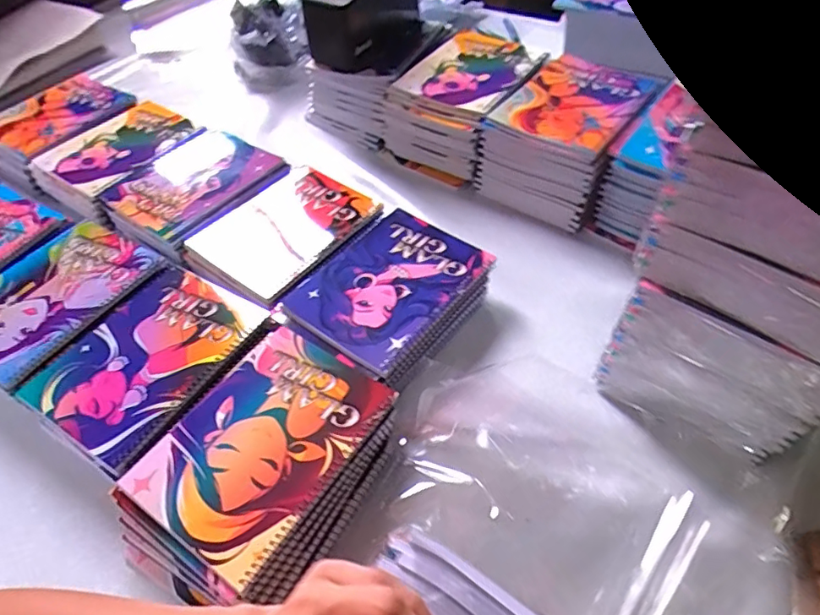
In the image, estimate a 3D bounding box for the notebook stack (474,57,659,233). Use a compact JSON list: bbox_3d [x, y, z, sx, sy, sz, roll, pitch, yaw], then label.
[{"bbox_3d":[0.215,-0.223,0.707,0.158,0.129,0.203,32,60,26],"label":"notebook stack"}]

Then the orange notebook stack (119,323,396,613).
[{"bbox_3d":[-0.129,0.138,0.461,0.172,0.046,0.235,27,57,23],"label":"orange notebook stack"}]

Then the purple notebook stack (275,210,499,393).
[{"bbox_3d":[-0.018,-0.011,0.590,0.155,0.066,0.198,29,58,24],"label":"purple notebook stack"}]

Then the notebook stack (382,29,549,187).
[{"bbox_3d":[0.085,-0.299,0.767,0.162,0.116,0.209,32,60,26],"label":"notebook stack"}]

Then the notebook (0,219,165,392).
[{"bbox_3d":[-0.403,-0.017,0.580,0.150,0.018,0.200,25,57,22],"label":"notebook"}]

